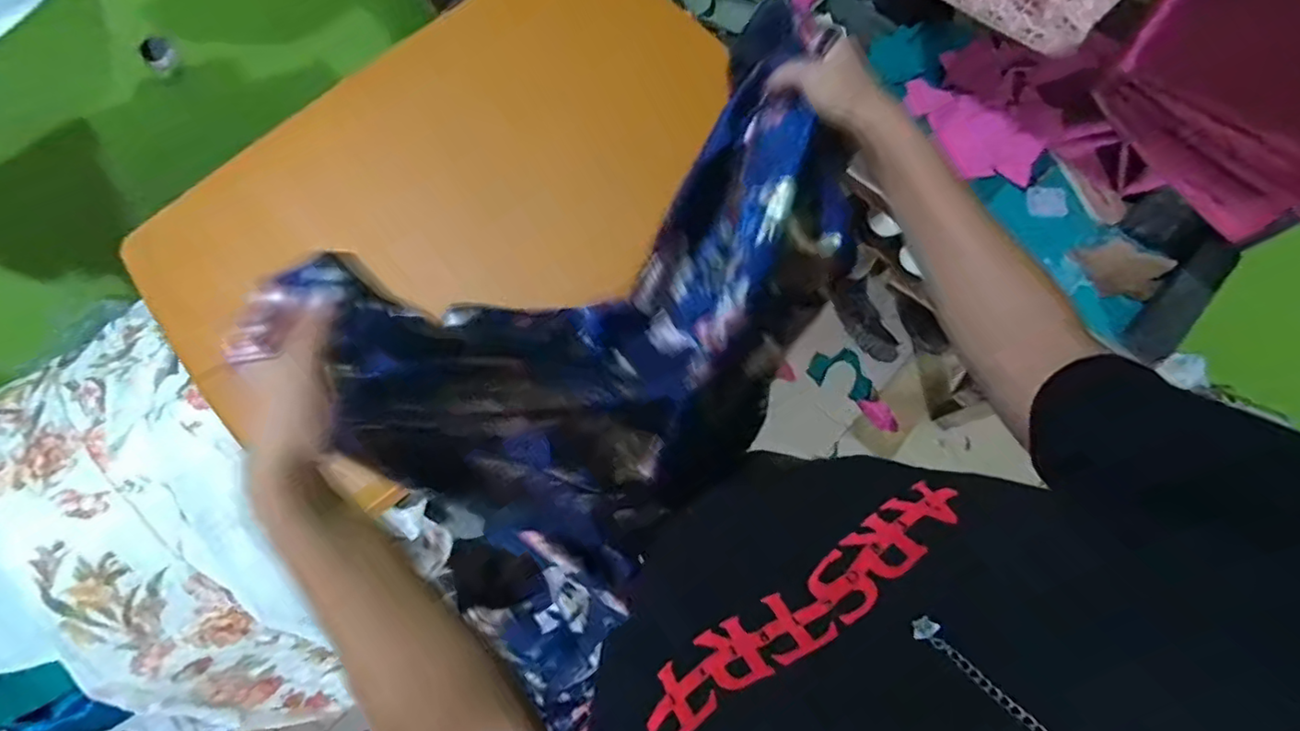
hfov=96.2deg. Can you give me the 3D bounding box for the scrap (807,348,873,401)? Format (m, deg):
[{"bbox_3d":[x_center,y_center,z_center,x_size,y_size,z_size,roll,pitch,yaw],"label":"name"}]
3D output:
[{"bbox_3d":[0.461,0.014,1.387,0.151,0.016,0.101,25,102,13],"label":"scrap"}]

